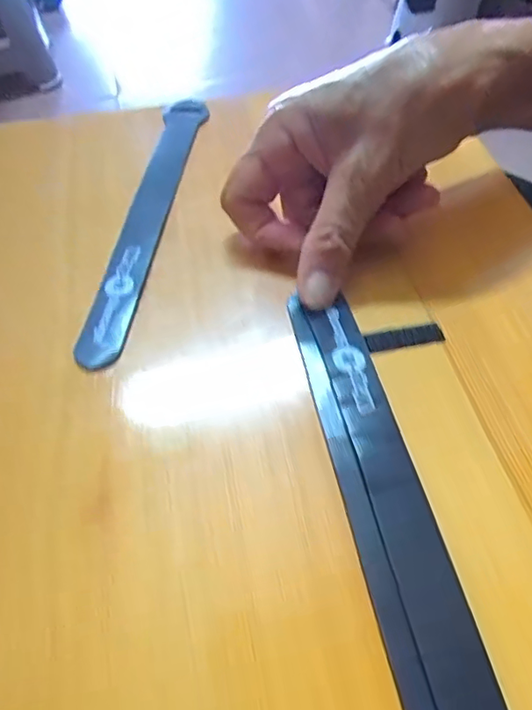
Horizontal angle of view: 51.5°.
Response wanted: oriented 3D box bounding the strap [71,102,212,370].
[{"bbox_3d":[-0.058,-0.073,0.277,0.025,0.009,0.195,-4,55,17],"label":"strap"}]

